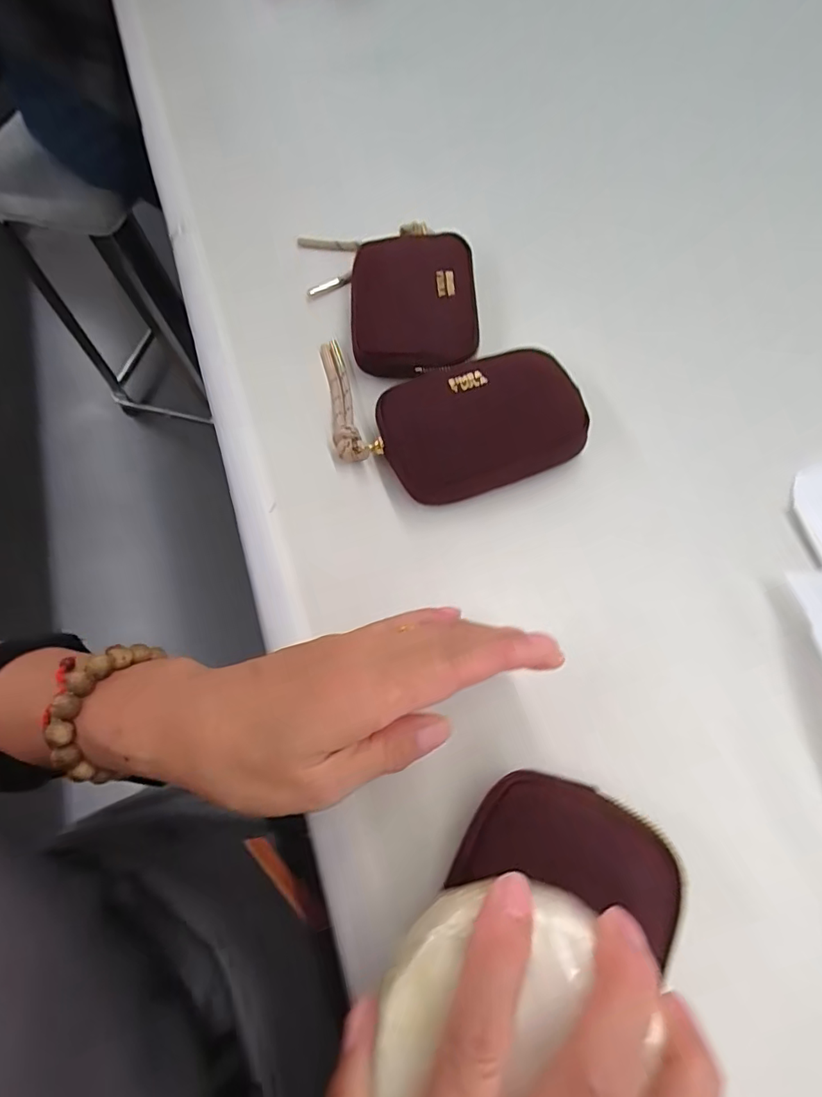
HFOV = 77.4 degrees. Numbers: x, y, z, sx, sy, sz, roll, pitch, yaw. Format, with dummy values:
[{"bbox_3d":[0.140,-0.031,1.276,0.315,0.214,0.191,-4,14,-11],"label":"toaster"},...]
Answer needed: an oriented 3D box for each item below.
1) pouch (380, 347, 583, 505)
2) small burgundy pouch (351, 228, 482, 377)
[{"bbox_3d":[0.040,-0.074,0.302,0.112,0.025,0.077,-16,67,-4],"label":"pouch"},{"bbox_3d":[0.002,-0.162,0.334,0.080,0.021,0.110,-2,67,2],"label":"small burgundy pouch"}]

